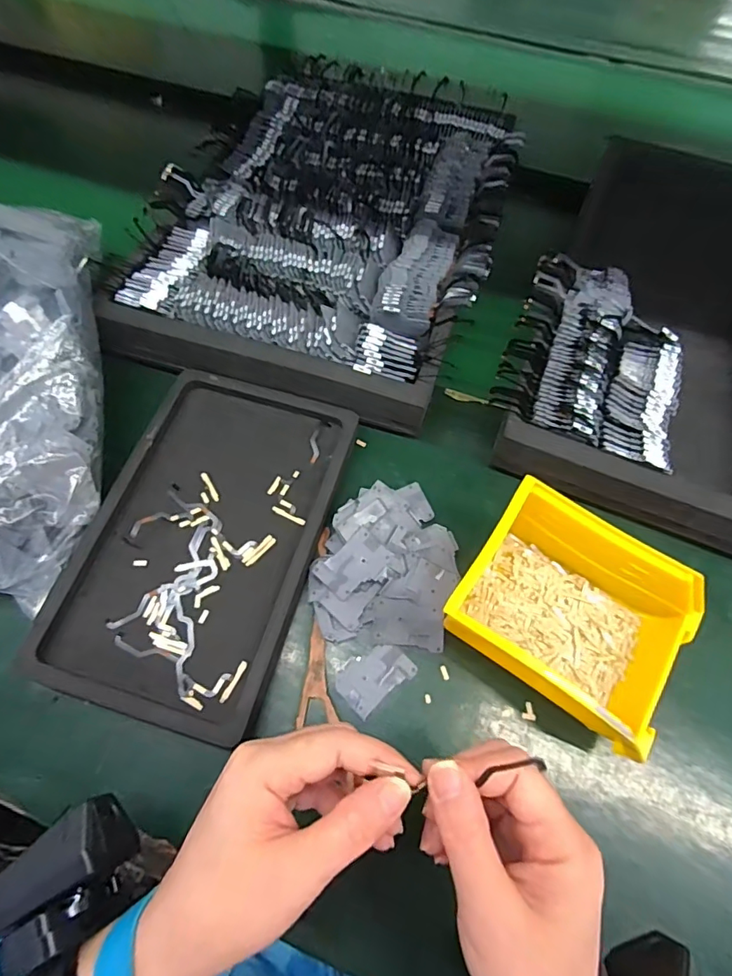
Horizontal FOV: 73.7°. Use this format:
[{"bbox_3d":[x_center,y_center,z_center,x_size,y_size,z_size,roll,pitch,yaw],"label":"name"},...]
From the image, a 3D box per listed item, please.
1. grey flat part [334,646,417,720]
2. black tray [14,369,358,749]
[{"bbox_3d":[0.006,0.124,0.324,0.048,0.004,0.034,-35,69,-17],"label":"grey flat part"},{"bbox_3d":[-0.114,0.031,0.350,0.156,0.018,0.245,15,64,6],"label":"black tray"}]

